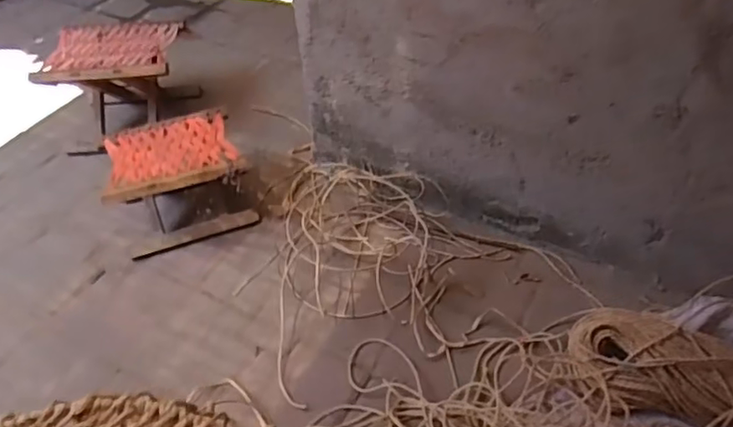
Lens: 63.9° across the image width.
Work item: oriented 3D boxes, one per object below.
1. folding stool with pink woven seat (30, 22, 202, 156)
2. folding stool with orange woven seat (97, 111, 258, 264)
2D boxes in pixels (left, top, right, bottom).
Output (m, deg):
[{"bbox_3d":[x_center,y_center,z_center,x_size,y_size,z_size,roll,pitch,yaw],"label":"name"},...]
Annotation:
[{"bbox_3d":[-0.639,-0.336,1.564,0.318,0.255,0.299,-3,44,-1],"label":"folding stool with pink woven seat"},{"bbox_3d":[-0.410,-0.071,1.318,0.282,0.191,0.238,-12,45,-10],"label":"folding stool with orange woven seat"}]

